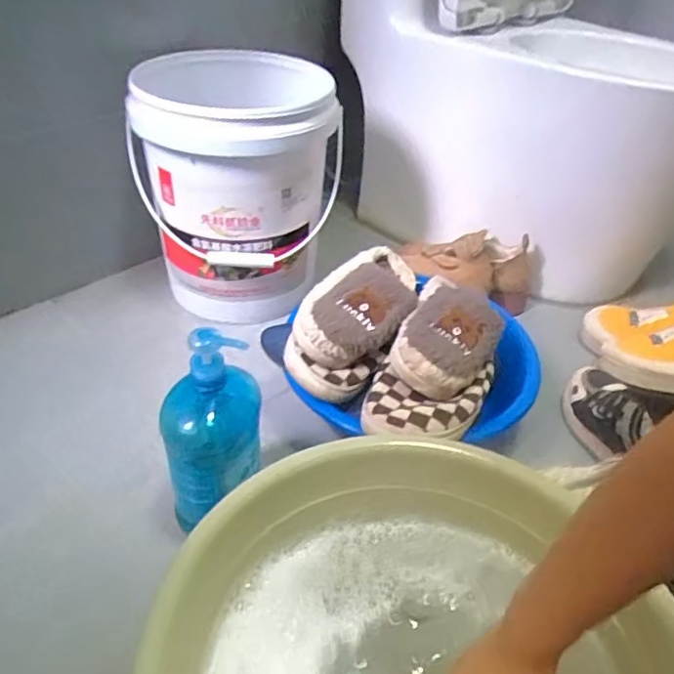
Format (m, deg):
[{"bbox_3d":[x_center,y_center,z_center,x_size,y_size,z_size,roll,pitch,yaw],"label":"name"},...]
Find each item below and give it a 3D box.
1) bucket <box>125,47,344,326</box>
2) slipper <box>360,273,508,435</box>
[{"bbox_3d":[-0.161,-0.246,0.967,0.301,0.349,0.314,-1,38,-7],"label":"bucket"},{"bbox_3d":[0.135,0.018,0.724,0.125,0.087,0.305,18,39,17],"label":"slipper"}]

